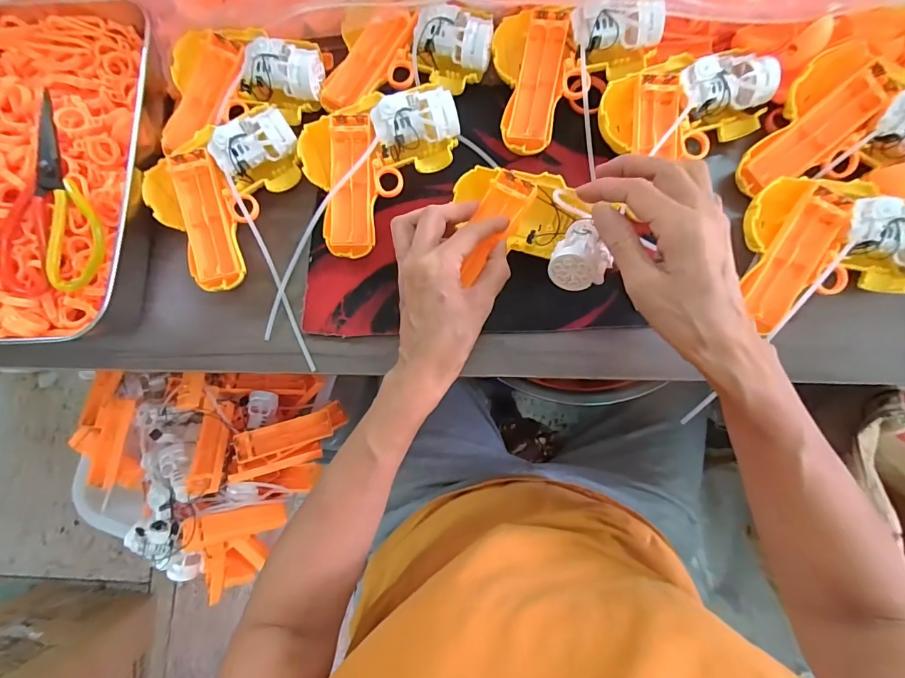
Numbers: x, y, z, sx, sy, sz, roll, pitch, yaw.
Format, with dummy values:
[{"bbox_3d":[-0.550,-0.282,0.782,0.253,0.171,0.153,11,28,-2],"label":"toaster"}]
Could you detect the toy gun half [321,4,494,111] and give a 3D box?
[{"bbox_3d":[-0.039,-0.243,0.364,0.140,0.036,0.087,5,81,4],"label":"toy gun half"}]

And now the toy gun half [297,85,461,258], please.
[{"bbox_3d":[-0.055,-0.144,0.350,0.131,0.041,0.121,0,81,3],"label":"toy gun half"}]

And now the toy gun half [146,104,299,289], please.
[{"bbox_3d":[-0.180,-0.118,0.352,0.129,0.034,0.114,-32,81,-2],"label":"toy gun half"}]

